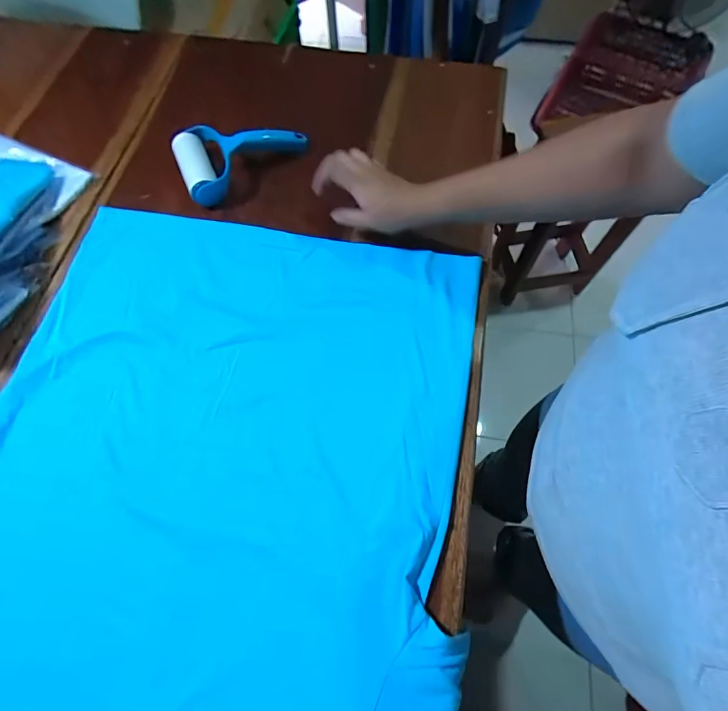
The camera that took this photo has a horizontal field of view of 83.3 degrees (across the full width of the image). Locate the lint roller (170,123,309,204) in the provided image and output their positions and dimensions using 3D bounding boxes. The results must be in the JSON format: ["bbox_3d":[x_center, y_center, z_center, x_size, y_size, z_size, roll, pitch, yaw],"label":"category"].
[{"bbox_3d":[-0.175,-0.299,0.595,0.190,0.049,0.120,-23,68,-12],"label":"lint roller"}]

